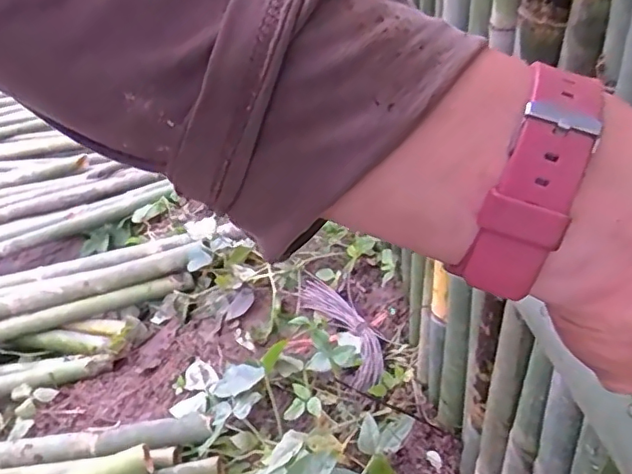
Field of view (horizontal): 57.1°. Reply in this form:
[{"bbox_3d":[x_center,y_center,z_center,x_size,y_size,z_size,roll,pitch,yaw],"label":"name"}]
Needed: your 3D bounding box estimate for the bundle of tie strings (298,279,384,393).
[{"bbox_3d":[0.057,0.184,1.166,0.088,0.032,0.325,-14,37,-16],"label":"bundle of tie strings"}]

